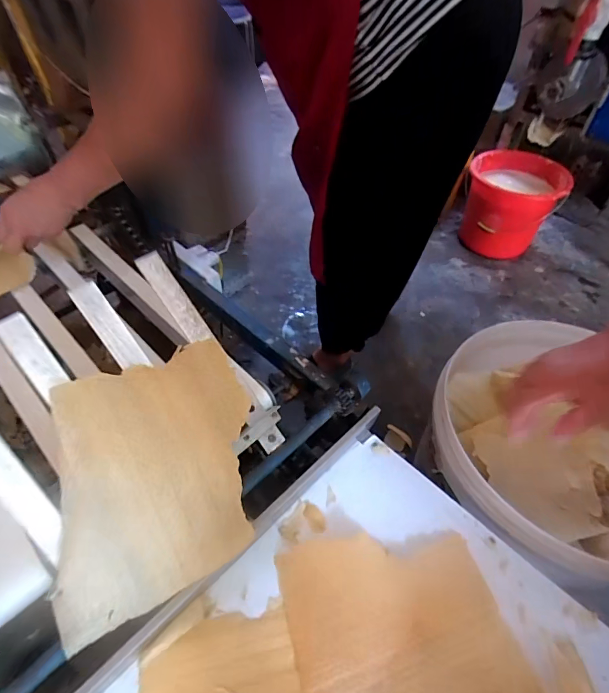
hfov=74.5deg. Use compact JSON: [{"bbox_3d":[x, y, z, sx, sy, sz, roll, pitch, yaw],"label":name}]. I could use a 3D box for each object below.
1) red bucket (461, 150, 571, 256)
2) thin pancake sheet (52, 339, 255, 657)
[{"bbox_3d":[0.771,-0.554,1.557,0.289,0.330,0.294,12,49,8],"label":"red bucket"},{"bbox_3d":[-0.161,0.143,0.454,0.200,0.024,0.280,-2,77,-28],"label":"thin pancake sheet"}]

